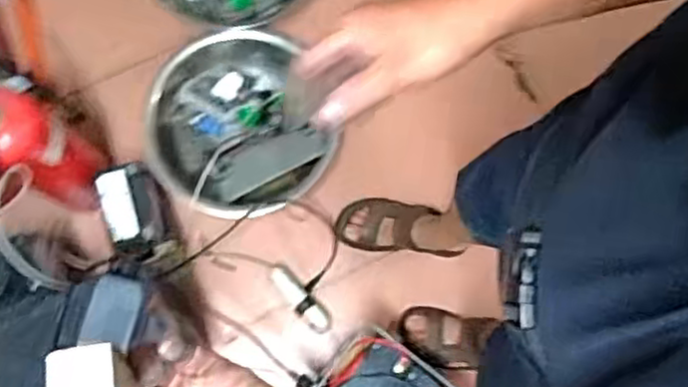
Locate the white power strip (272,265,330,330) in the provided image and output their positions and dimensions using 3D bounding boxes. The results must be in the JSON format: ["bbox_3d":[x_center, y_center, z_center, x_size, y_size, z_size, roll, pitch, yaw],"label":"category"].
[{"bbox_3d":[-0.083,0.201,1.371,0.033,0.021,0.151,-40,81,-8],"label":"white power strip"}]

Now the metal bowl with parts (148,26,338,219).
[{"bbox_3d":[-0.211,-0.134,1.383,0.333,0.105,0.343,0,78,0],"label":"metal bowl with parts"}]

